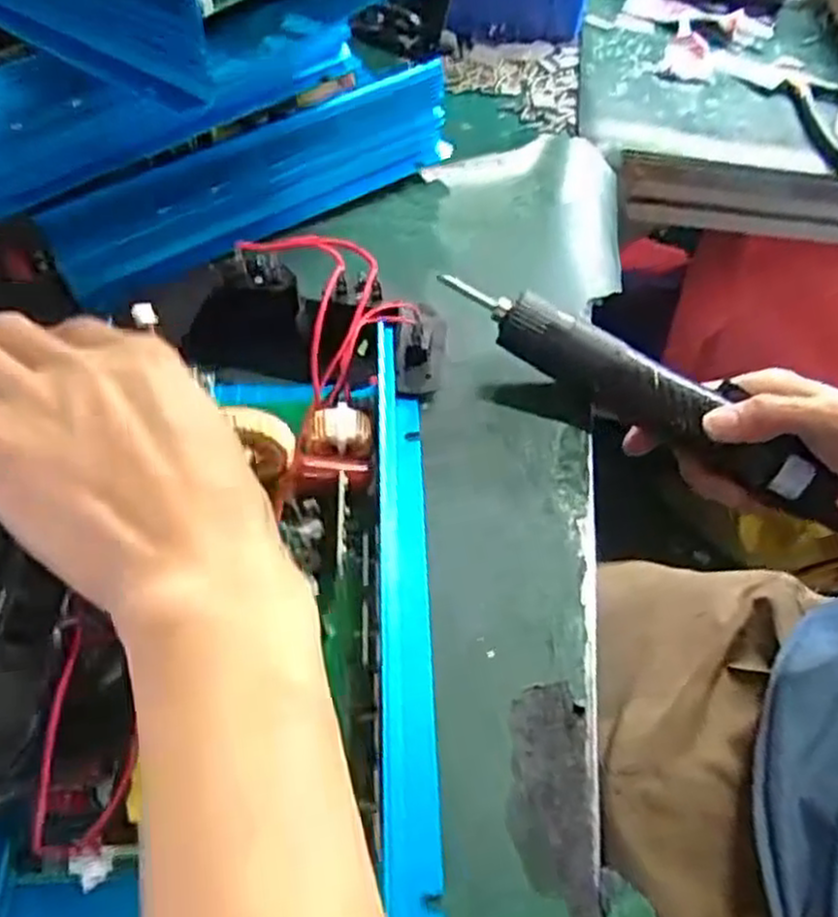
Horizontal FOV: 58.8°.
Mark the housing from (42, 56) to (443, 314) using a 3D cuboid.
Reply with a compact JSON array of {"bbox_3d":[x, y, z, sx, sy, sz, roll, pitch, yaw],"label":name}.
[{"bbox_3d":[-0.091,-0.167,0.453,0.261,0.069,0.019,-28,61,-21],"label":"housing"}]

